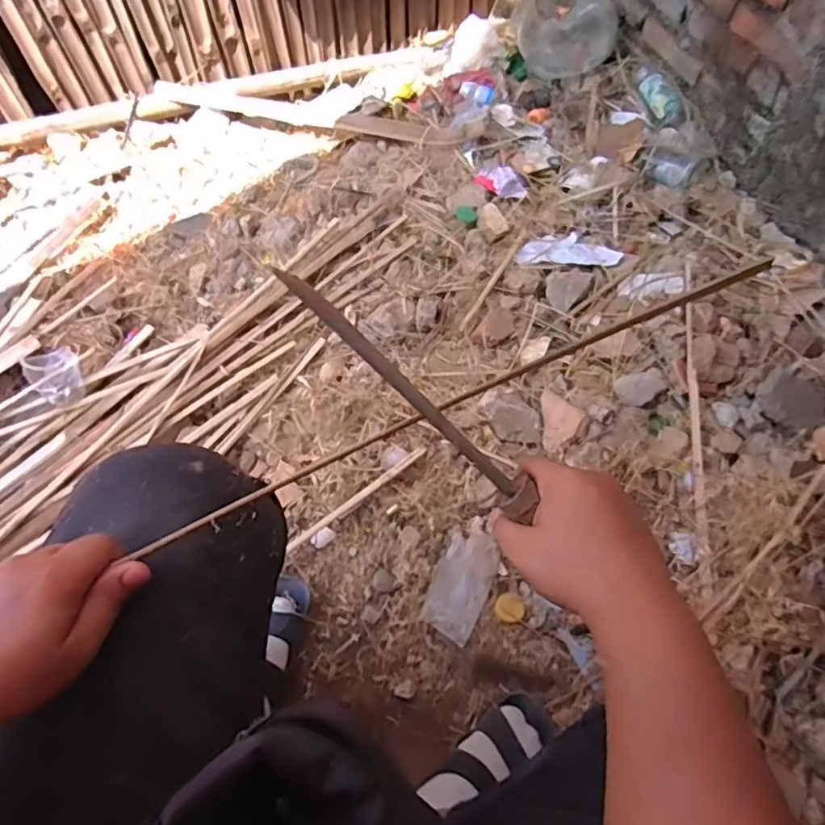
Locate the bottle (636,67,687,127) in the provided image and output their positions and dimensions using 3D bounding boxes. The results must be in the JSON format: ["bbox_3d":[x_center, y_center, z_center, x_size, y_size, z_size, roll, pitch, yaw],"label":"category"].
[{"bbox_3d":[0.534,-0.663,1.212,0.059,0.046,0.161,-14,60,-10],"label":"bottle"}]

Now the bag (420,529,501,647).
[{"bbox_3d":[0.068,0.235,0.787,0.077,0.009,0.142,20,78,26],"label":"bag"}]

